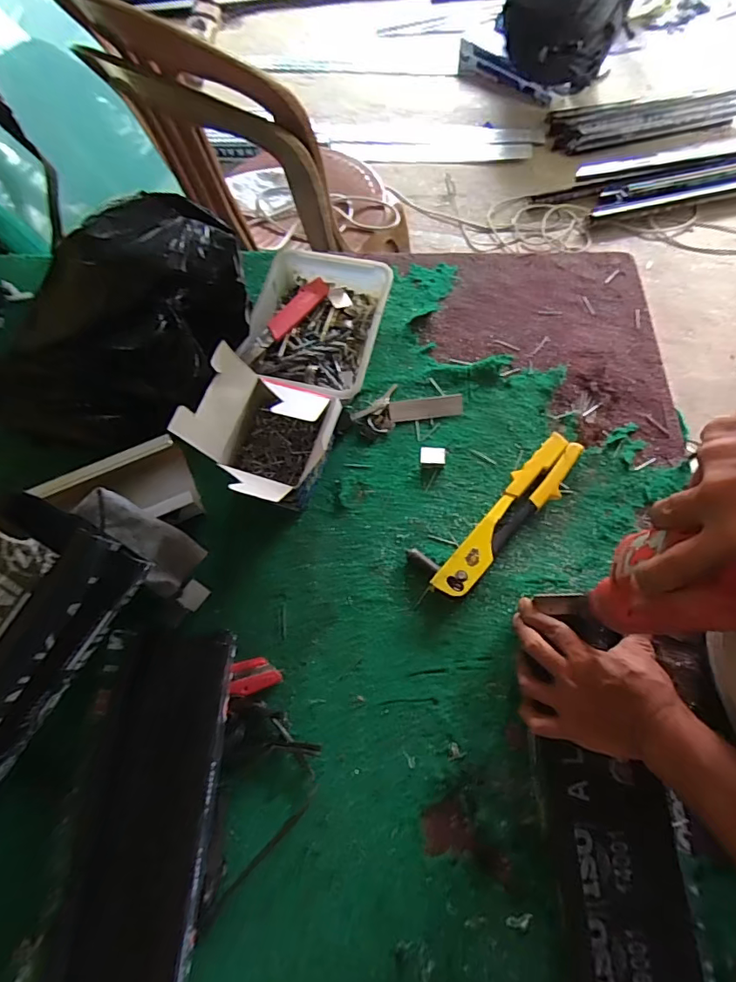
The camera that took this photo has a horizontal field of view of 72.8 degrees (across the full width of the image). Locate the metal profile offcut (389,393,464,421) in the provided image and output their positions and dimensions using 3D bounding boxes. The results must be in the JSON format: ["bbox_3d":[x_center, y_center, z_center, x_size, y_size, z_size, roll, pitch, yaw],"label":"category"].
[{"bbox_3d":[0.076,-0.110,0.651,0.096,0.010,0.030,-8,66,-1],"label":"metal profile offcut"}]

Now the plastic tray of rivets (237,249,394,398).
[{"bbox_3d":[-0.073,-0.221,0.681,0.167,0.057,0.223,14,68,8],"label":"plastic tray of rivets"}]

